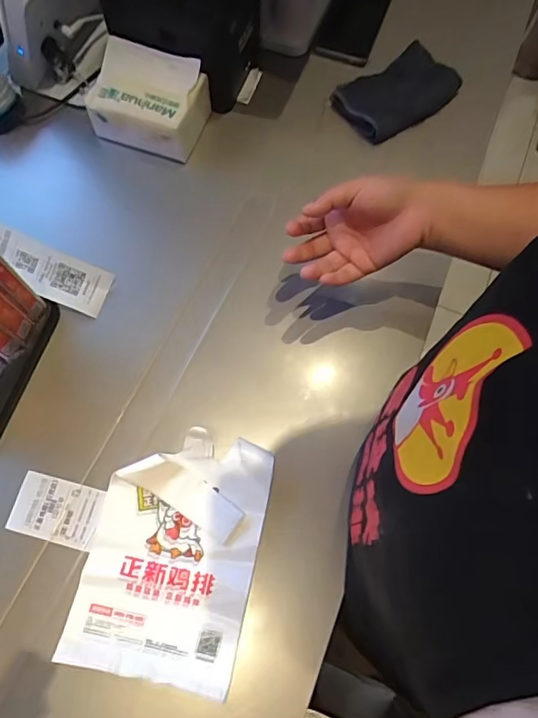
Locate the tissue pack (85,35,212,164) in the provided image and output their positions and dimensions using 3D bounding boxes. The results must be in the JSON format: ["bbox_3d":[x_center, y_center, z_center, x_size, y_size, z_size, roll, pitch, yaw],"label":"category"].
[{"bbox_3d":[-0.145,-0.311,0.598,0.132,0.067,0.093,14,71,3],"label":"tissue pack"}]

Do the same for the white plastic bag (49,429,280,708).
[{"bbox_3d":[-0.088,0.173,0.453,0.149,0.028,0.206,12,70,2],"label":"white plastic bag"}]

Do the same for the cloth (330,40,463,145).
[{"bbox_3d":[0.164,-0.342,0.641,0.152,0.037,0.095,-33,74,-12],"label":"cloth"}]

